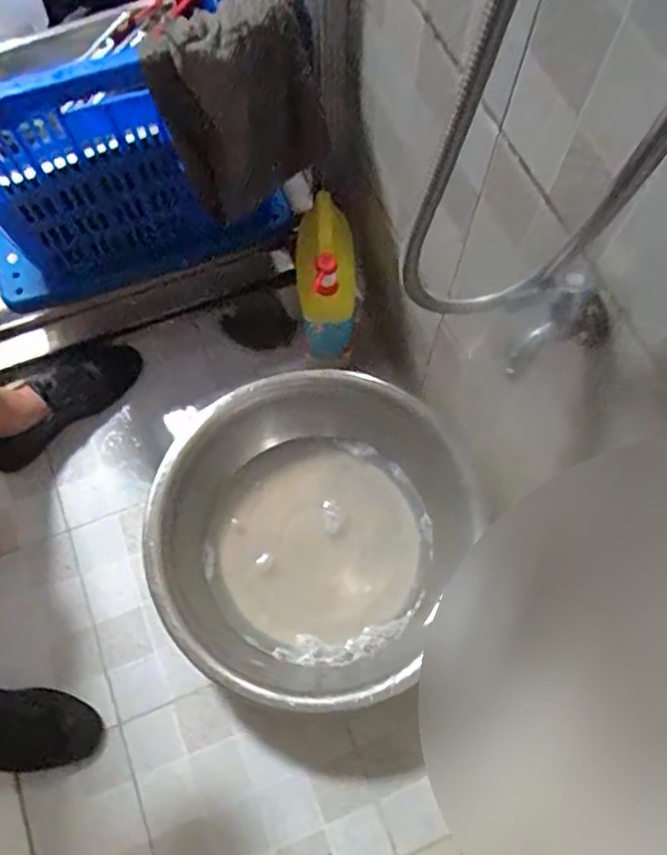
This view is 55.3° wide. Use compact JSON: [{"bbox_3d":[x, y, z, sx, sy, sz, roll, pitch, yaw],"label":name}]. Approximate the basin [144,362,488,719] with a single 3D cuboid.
[{"bbox_3d":[-0.028,0.154,0.914,0.429,0.135,0.435,30,73,10],"label":"basin"}]

